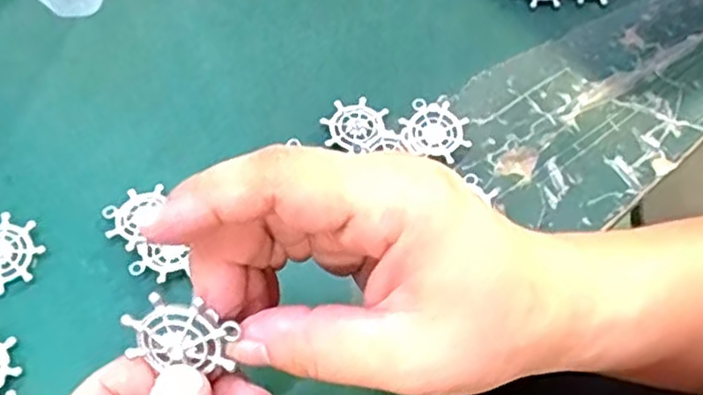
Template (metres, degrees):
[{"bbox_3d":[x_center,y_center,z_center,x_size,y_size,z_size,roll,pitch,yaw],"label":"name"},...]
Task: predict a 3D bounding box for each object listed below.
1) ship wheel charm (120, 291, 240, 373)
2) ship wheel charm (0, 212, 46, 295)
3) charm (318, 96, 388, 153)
[{"bbox_3d":[-0.050,0.039,0.200,0.030,0.025,0.004,-1,23,4],"label":"ship wheel charm"},{"bbox_3d":[-0.149,0.023,0.297,0.031,0.004,0.033,-24,66,-12],"label":"ship wheel charm"},{"bbox_3d":[0.001,-0.035,0.326,0.027,0.004,0.030,30,64,18],"label":"charm"}]

